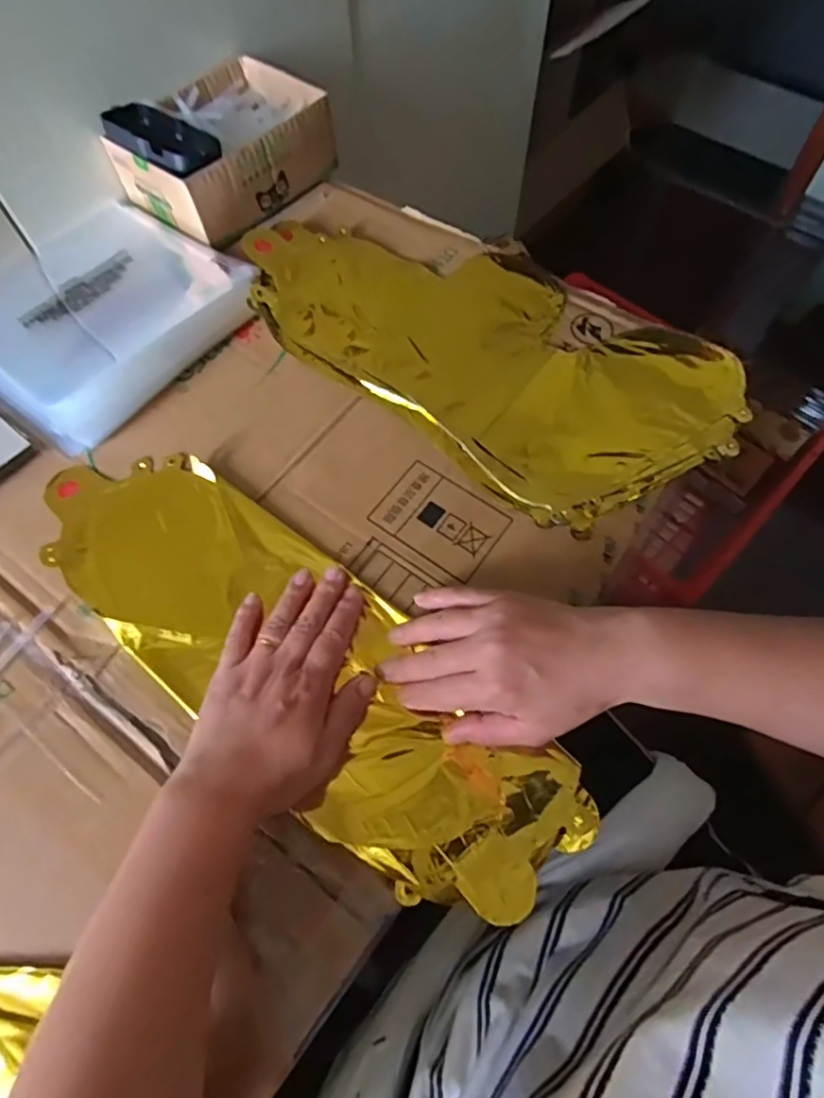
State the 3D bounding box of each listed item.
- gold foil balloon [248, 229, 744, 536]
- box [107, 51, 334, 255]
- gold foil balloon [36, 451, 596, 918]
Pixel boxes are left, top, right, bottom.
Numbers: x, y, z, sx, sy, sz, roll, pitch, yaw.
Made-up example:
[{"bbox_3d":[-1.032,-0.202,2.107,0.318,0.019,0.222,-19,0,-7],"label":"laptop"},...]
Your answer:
[{"bbox_3d":[0.055,-0.185,0.506,0.431,0.023,0.225,35,70,16],"label":"gold foil balloon"},{"bbox_3d":[-0.185,-0.399,0.576,0.142,0.067,0.186,37,71,17],"label":"box"},{"bbox_3d":[-0.088,0.065,0.396,0.436,0.016,0.130,37,68,16],"label":"gold foil balloon"}]

